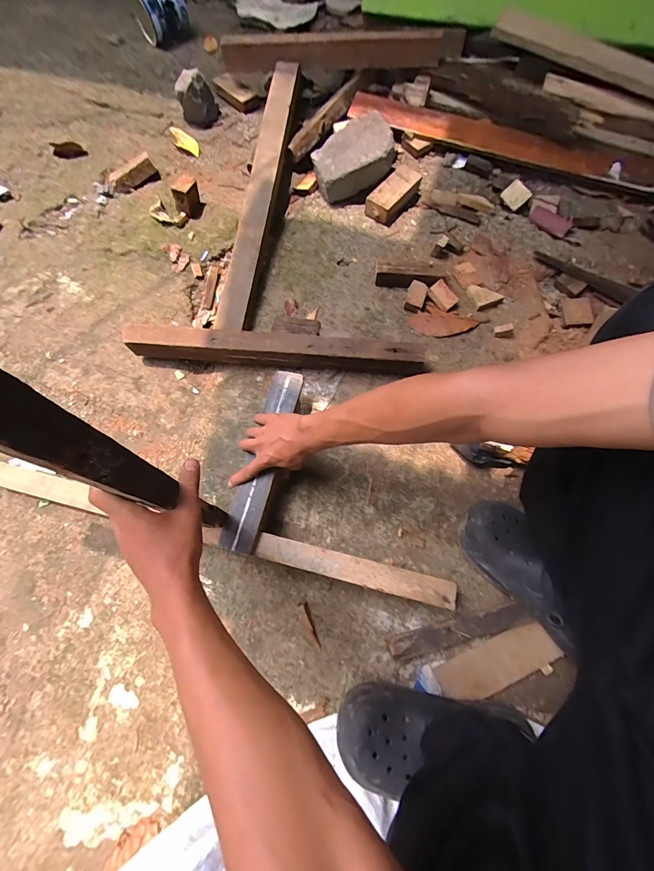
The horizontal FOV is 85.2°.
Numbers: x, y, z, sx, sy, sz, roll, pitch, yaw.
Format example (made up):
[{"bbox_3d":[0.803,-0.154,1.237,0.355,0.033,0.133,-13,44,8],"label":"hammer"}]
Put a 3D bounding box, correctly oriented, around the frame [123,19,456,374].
[{"bbox_3d":[-0.034,-0.570,0.790,0.565,0.074,0.914,8,76,3],"label":"frame"}]

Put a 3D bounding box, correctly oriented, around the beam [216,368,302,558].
[{"bbox_3d":[-0.103,0.032,0.587,0.057,0.021,0.307,14,73,5],"label":"beam"}]

